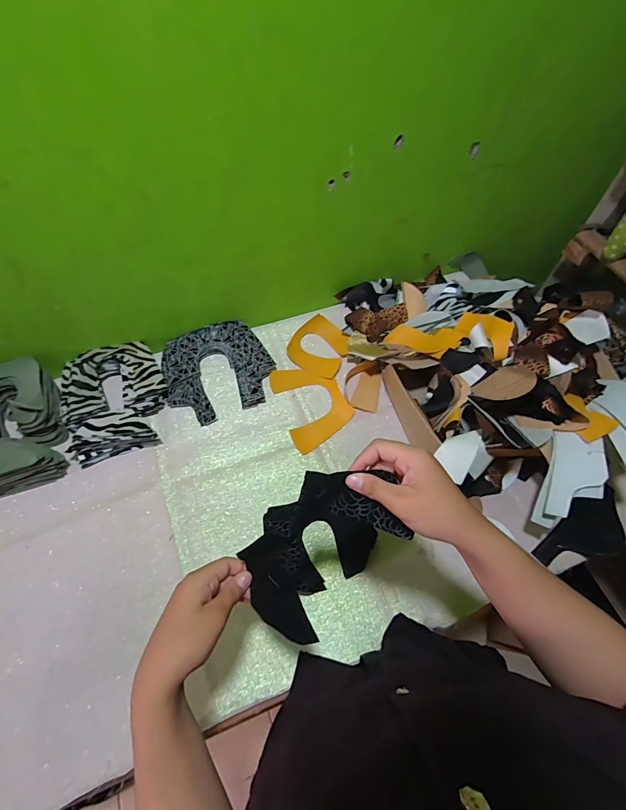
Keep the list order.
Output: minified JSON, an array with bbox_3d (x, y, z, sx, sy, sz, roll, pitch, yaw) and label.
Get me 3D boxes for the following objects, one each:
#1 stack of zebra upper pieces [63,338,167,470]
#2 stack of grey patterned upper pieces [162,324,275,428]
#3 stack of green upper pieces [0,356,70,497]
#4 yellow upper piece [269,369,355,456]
[{"bbox_3d":[-0.340,-0.014,0.646,0.161,0.052,0.200,-17,63,-12],"label":"stack of zebra upper pieces"},{"bbox_3d":[-0.175,-0.066,0.696,0.190,0.031,0.184,-21,64,-14],"label":"stack of grey patterned upper pieces"},{"bbox_3d":[-0.491,0.033,0.606,0.158,0.066,0.210,-20,64,-13],"label":"stack of green upper pieces"},{"bbox_3d":[-0.004,-0.007,0.682,0.116,0.013,0.165,-22,64,-14],"label":"yellow upper piece"}]

